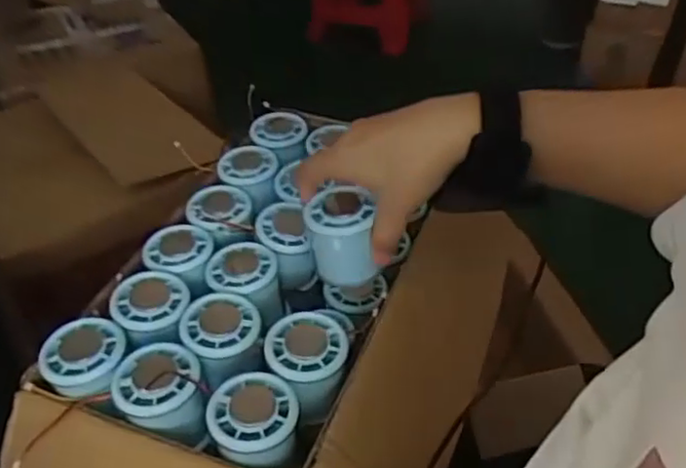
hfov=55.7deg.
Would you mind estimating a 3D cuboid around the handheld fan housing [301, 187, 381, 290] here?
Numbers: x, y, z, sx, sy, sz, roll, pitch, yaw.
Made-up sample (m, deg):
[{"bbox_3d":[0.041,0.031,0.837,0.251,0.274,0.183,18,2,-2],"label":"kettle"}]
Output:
[{"bbox_3d":[-0.001,0.000,0.490,0.048,0.059,0.055,-10,29,12],"label":"handheld fan housing"}]

